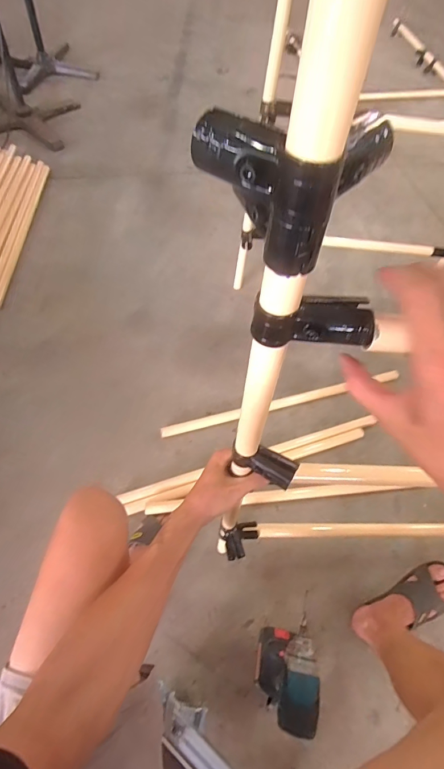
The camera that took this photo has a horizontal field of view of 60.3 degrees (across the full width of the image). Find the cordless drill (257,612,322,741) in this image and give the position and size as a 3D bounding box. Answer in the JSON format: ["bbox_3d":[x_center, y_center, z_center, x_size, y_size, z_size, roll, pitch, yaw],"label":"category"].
[{"bbox_3d":[0.115,0.531,0.719,0.082,0.225,0.149,7,59,0],"label":"cordless drill"}]

